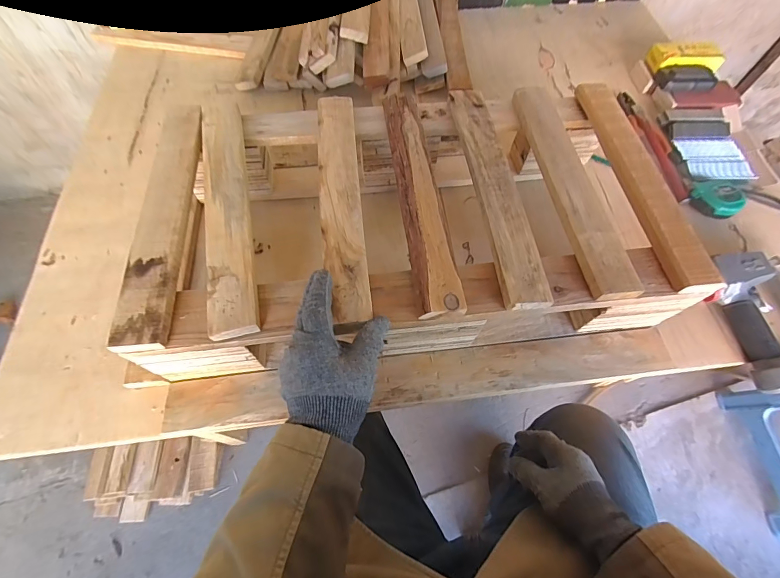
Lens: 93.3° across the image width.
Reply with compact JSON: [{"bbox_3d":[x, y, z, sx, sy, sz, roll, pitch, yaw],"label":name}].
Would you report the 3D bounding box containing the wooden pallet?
[{"bbox_3d":[0.027,-0.099,0.511,0.633,0.130,0.350,-6,62,-5],"label":"wooden pallet"}]

